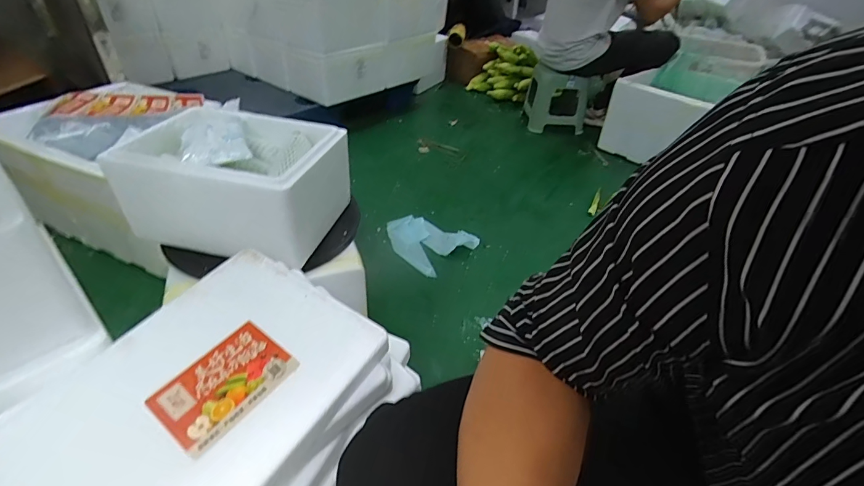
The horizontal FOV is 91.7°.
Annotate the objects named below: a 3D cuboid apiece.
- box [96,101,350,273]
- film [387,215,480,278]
[{"bbox_3d":[-0.366,-0.124,0.816,0.353,0.176,0.247,8,38,5],"label":"box"},{"bbox_3d":[-0.010,-0.017,1.303,0.231,0.021,0.241,-28,48,-34],"label":"film"}]

